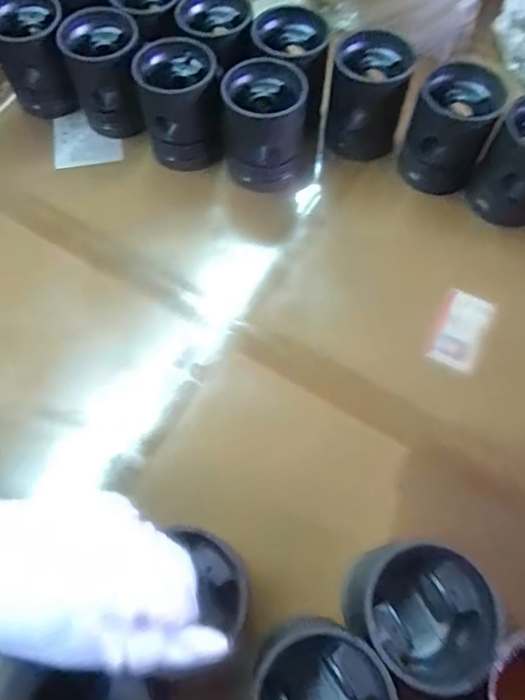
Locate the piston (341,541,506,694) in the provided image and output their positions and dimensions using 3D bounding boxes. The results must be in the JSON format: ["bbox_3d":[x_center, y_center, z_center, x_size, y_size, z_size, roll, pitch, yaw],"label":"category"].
[{"bbox_3d":[0.115,0.191,0.362,0.078,0.084,0.084,0,66,1],"label":"piston"}]

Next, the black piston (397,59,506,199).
[{"bbox_3d":[0.216,-0.251,0.579,0.093,0.114,0.102,0,66,1],"label":"black piston"}]

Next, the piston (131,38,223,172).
[{"bbox_3d":[-0.099,-0.290,0.599,0.091,0.107,0.098,-11,66,-4],"label":"piston"}]

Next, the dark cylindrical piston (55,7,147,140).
[{"bbox_3d":[-0.193,-0.341,0.622,0.093,0.103,0.105,-2,66,0],"label":"dark cylindrical piston"}]

